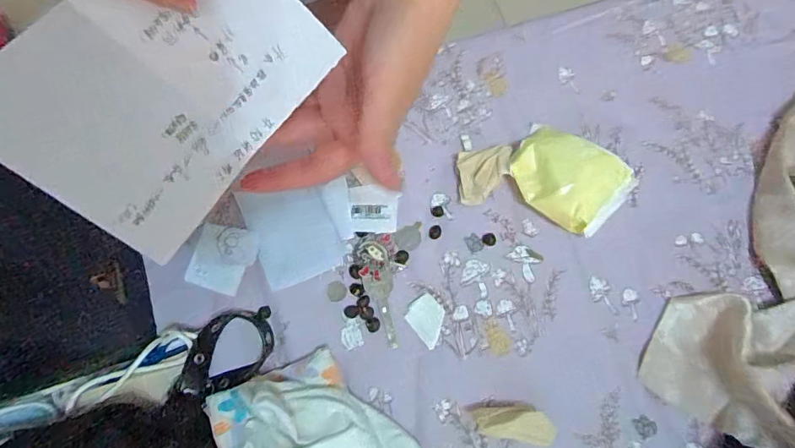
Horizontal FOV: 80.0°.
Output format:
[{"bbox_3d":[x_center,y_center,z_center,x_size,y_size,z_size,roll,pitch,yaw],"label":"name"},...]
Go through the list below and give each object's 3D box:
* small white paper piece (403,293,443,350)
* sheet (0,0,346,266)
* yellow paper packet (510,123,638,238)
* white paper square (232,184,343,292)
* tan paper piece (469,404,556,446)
[{"bbox_3d":[0.029,0.088,0.438,0.033,0.004,0.042,-38,80,-9],"label":"small white paper piece"},{"bbox_3d":[-0.105,-0.065,0.211,0.129,0.057,0.107,-39,114,17],"label":"sheet"},{"bbox_3d":[0.161,-0.043,0.455,0.108,0.048,0.087,38,79,8],"label":"yellow paper packet"},{"bbox_3d":[-0.101,0.005,0.453,0.075,0.007,0.097,-23,78,-6],"label":"white paper square"},{"bbox_3d":[0.099,0.168,0.401,0.071,0.018,0.028,10,76,2],"label":"tan paper piece"}]

